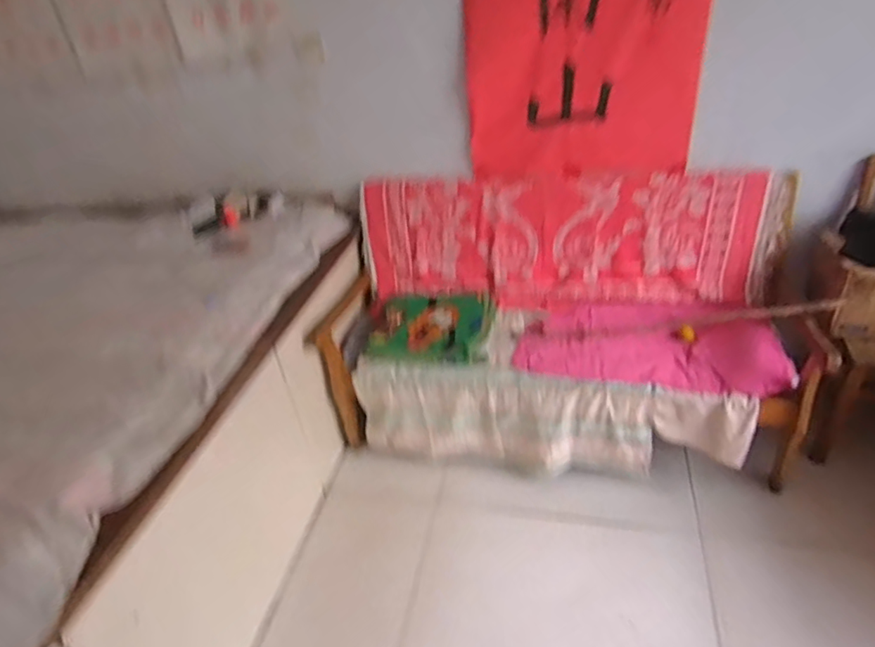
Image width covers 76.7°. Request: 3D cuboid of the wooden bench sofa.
[{"bbox_3d":[0.395,-0.021,1.793,1.434,0.739,0.596,2,36,14],"label":"wooden bench sofa"}]

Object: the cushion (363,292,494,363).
[{"bbox_3d":[-0.035,0.011,1.880,0.425,0.061,0.365,1,36,12],"label":"cushion"}]

